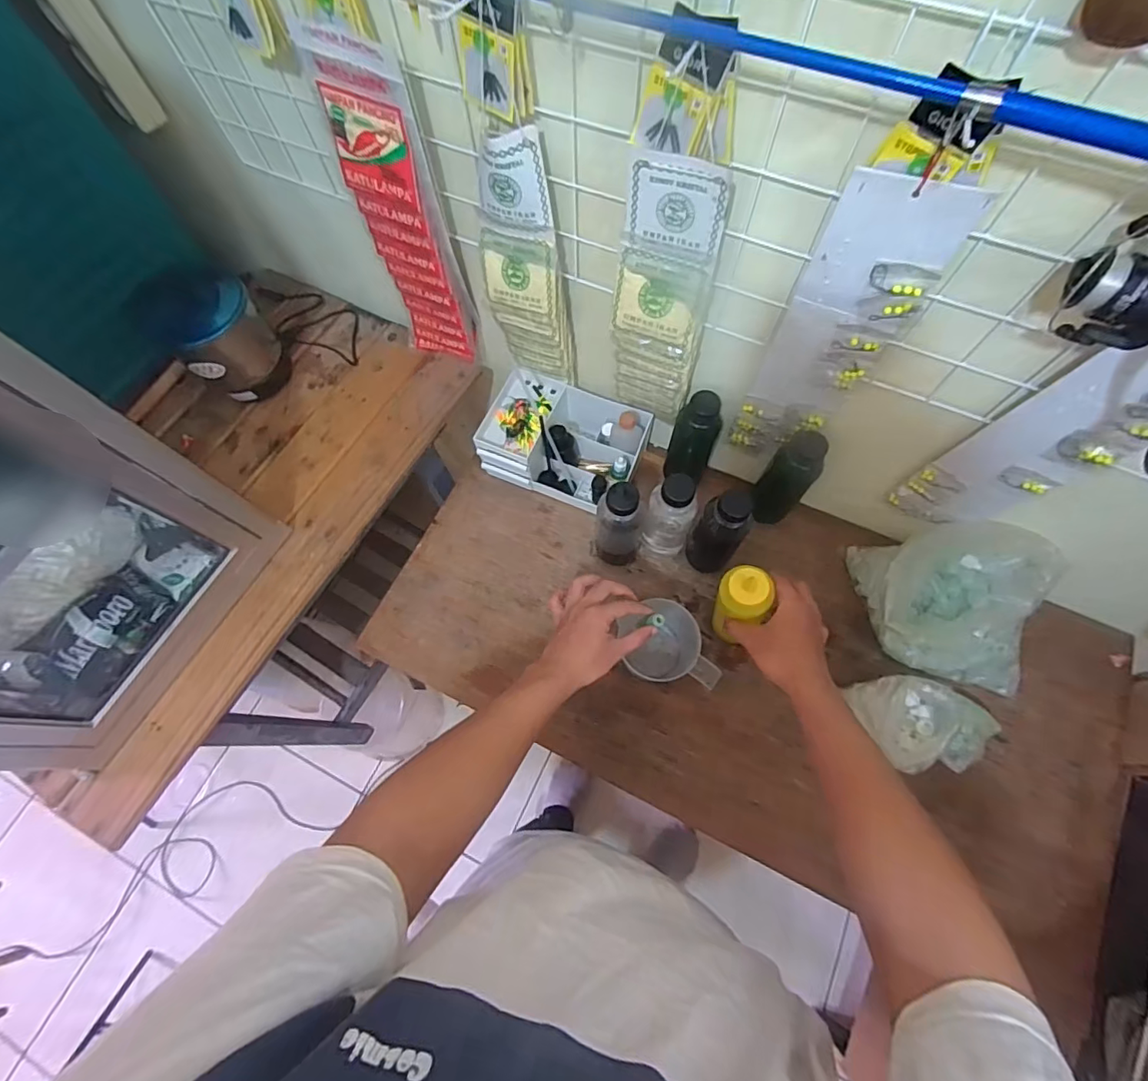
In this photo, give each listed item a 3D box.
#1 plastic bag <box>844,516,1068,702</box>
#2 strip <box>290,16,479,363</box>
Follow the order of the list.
[{"bbox_3d":[0.487,0.081,0.676,0.195,0.131,0.171,10,69,5],"label":"plastic bag"},{"bbox_3d":[-0.202,-0.371,0.651,0.108,0.400,0.037,21,71,9],"label":"strip"}]

